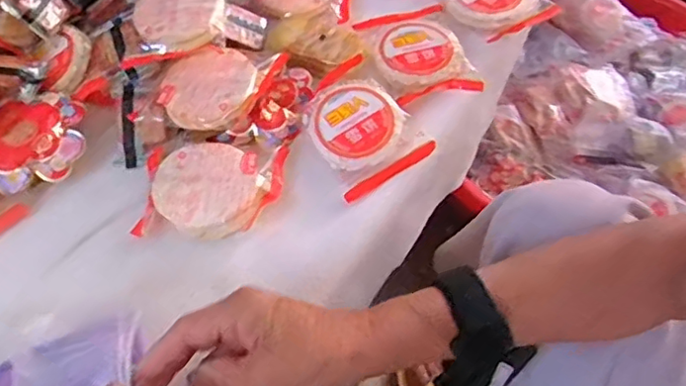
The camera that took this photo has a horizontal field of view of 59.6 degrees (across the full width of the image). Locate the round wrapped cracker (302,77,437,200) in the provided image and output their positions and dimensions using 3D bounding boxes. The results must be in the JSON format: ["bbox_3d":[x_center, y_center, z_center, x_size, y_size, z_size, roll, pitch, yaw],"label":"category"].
[{"bbox_3d":[0.016,-0.053,0.493,0.082,0.024,0.091,-28,62,-19],"label":"round wrapped cracker"}]

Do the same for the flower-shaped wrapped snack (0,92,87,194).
[{"bbox_3d":[-0.258,-0.042,0.479,0.092,0.021,0.086,1,57,-2],"label":"flower-shaped wrapped snack"}]

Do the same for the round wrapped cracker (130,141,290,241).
[{"bbox_3d":[-0.103,-0.005,0.467,0.108,0.019,0.079,2,57,-2],"label":"round wrapped cracker"}]

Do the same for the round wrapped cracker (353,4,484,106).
[{"bbox_3d":[0.067,-0.128,0.544,0.079,0.015,0.114,-15,59,-12],"label":"round wrapped cracker"}]

